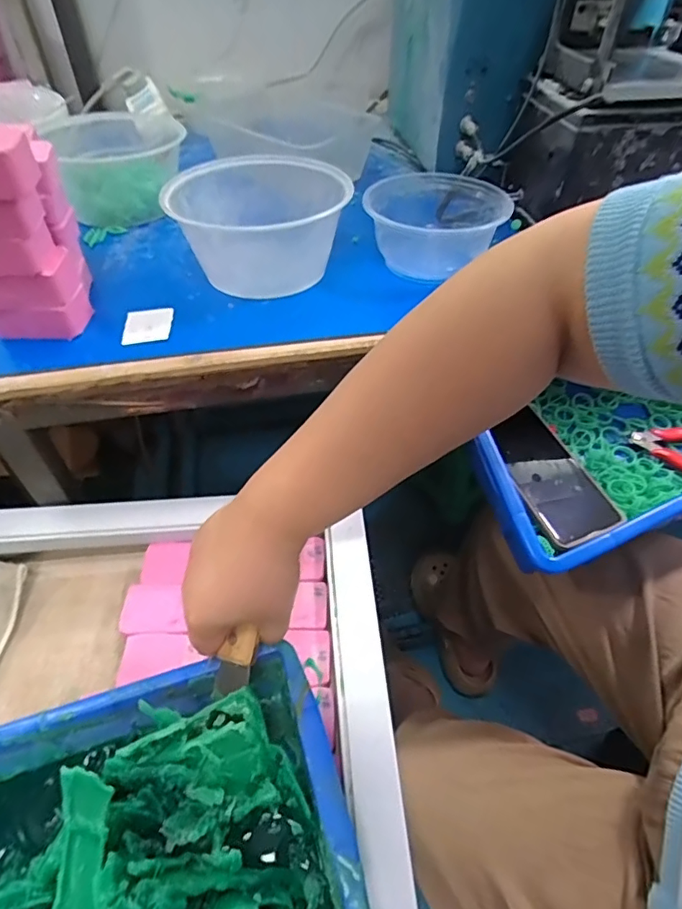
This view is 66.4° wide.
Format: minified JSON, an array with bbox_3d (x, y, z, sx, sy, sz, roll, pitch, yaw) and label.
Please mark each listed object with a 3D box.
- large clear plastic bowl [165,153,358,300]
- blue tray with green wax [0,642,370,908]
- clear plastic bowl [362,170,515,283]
[{"bbox_3d":[-0.072,-0.223,0.503,0.157,0.076,0.139,2,47,2],"label":"large clear plastic bowl"},{"bbox_3d":[-0.123,0.230,0.303,0.243,0.097,0.174,-13,49,-12],"label":"blue tray with green wax"},{"bbox_3d":[0.090,-0.225,0.510,0.126,0.058,0.119,0,47,0],"label":"clear plastic bowl"}]

